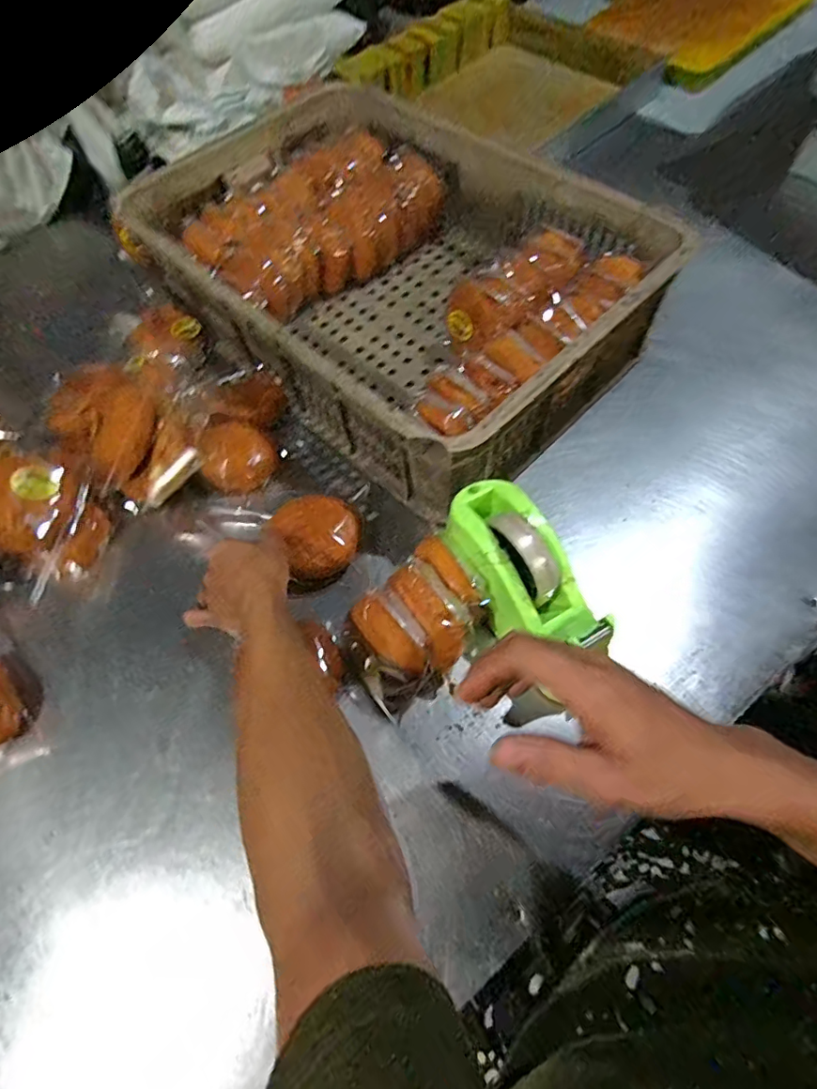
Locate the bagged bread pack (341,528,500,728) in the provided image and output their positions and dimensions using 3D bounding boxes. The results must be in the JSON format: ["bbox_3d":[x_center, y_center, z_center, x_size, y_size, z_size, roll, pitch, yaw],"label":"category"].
[{"bbox_3d":[0.005,0.075,0.489,0.133,0.092,0.105,-33,67,-13],"label":"bagged bread pack"}]

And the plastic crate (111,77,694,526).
[{"bbox_3d":[-0.036,-0.368,0.697,0.638,0.161,0.431,41,73,19],"label":"plastic crate"}]

